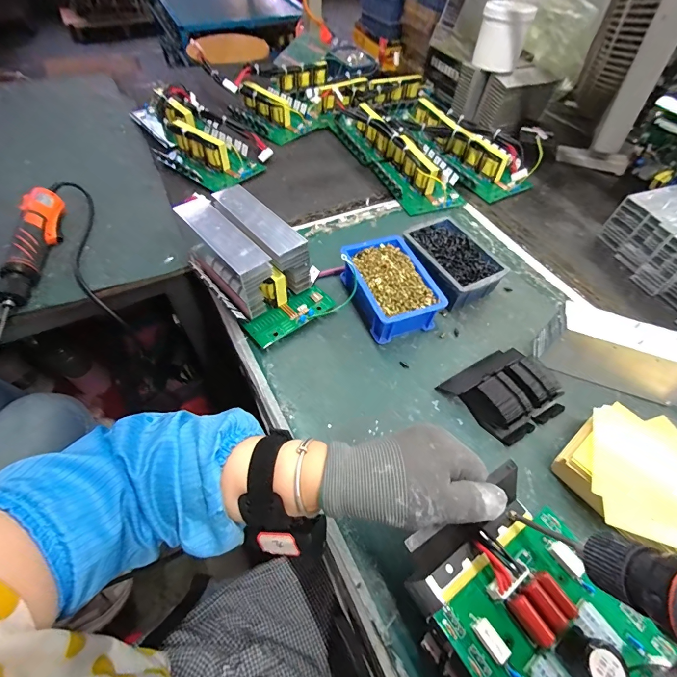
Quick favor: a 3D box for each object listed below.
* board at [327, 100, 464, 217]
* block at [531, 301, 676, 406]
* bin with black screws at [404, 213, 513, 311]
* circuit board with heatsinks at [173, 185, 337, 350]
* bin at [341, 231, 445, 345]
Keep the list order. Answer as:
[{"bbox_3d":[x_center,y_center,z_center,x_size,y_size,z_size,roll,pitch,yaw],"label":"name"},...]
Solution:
[{"bbox_3d":[0.108,-0.407,0.746,0.133,0.058,0.410,-22,59,-17],"label":"board"},{"bbox_3d":[0.349,0.018,0.446,0.172,0.078,0.053,18,57,9],"label":"block"},{"bbox_3d":[0.168,-0.114,0.549,0.105,0.050,0.148,-24,60,-18],"label":"bin with black screws"},{"bbox_3d":[-0.118,-0.104,0.496,0.121,0.104,0.209,-36,64,-24],"label":"circuit board with heatsinks"},{"bbox_3d":[0.069,-0.071,0.511,0.110,0.056,0.154,-18,58,-15],"label":"bin"}]

